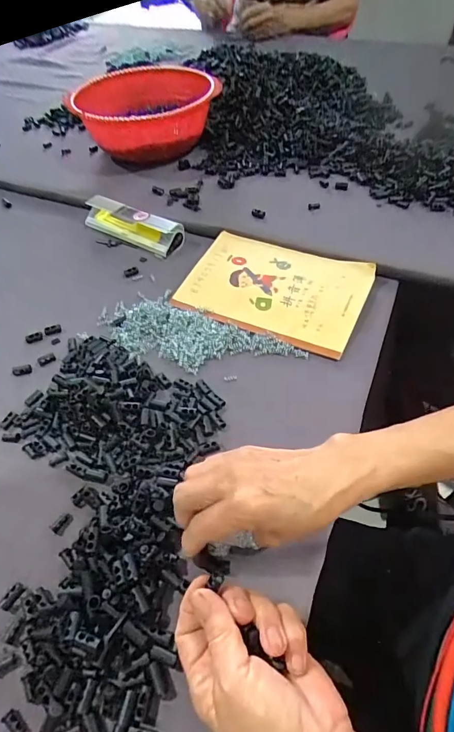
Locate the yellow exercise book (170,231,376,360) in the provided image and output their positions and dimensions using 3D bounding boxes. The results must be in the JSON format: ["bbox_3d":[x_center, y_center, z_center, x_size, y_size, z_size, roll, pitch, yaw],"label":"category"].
[{"bbox_3d":[0.056,-0.097,0.481,0.202,0.010,0.141,19,57,19],"label":"yellow exercise book"}]

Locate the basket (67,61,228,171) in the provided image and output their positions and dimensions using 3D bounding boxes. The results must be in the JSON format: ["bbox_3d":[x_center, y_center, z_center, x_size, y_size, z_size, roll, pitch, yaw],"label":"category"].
[{"bbox_3d":[-0.123,-0.410,0.666,0.203,0.094,0.226,4,53,9],"label":"basket"}]

